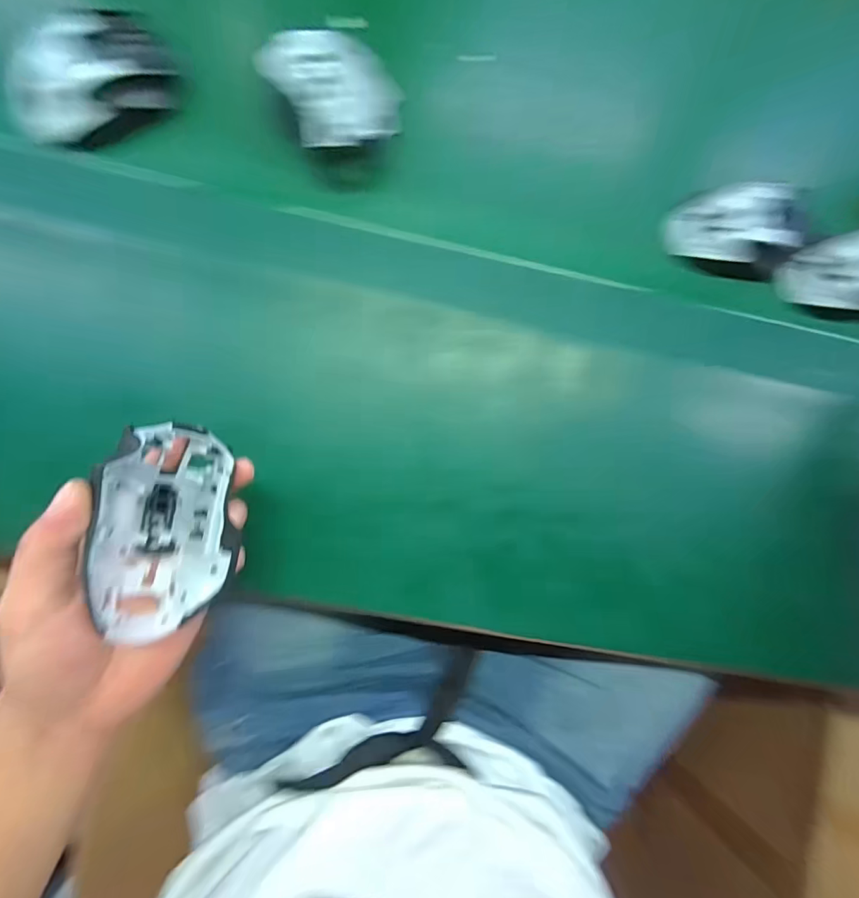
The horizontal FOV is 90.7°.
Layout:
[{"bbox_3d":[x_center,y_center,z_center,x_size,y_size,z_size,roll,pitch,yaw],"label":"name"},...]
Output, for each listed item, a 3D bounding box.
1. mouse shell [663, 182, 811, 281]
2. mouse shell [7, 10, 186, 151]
[{"bbox_3d":[0.259,-0.187,0.357,0.097,0.050,0.061,8,86,-3],"label":"mouse shell"},{"bbox_3d":[-0.252,-0.275,0.321,0.116,0.048,0.057,-39,89,-5],"label":"mouse shell"}]

